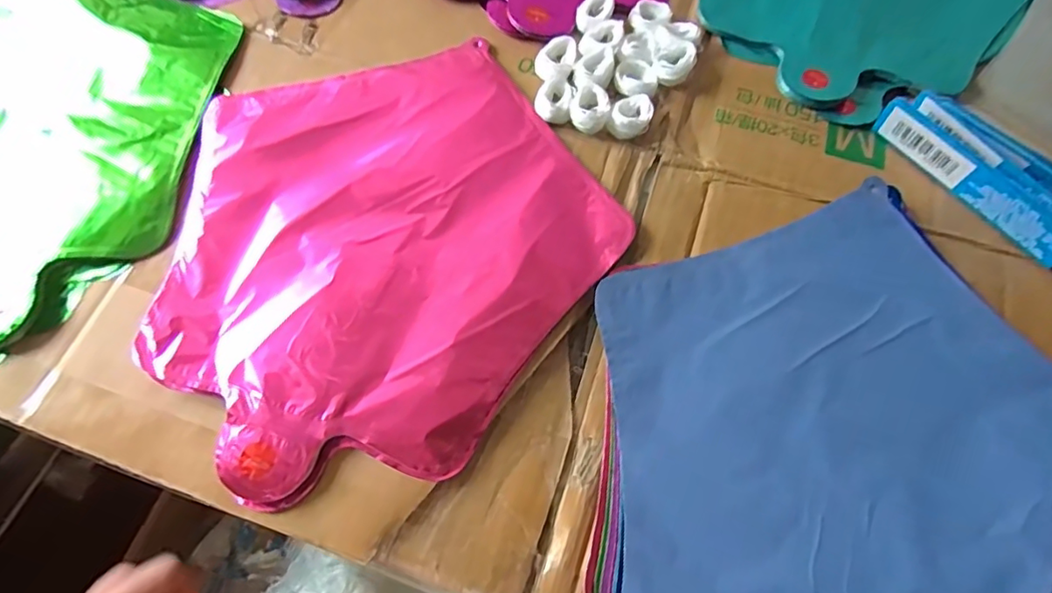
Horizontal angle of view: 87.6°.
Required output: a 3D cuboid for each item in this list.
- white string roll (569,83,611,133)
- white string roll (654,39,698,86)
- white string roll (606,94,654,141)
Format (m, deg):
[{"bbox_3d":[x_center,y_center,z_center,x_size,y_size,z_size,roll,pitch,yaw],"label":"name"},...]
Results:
[{"bbox_3d":[0.037,-0.110,0.317,0.022,0.009,0.030,6,67,2],"label":"white string roll"},{"bbox_3d":[0.090,-0.141,0.332,0.023,0.015,0.030,20,68,7],"label":"white string roll"},{"bbox_3d":[0.061,-0.104,0.318,0.022,0.010,0.028,23,69,8],"label":"white string roll"}]

